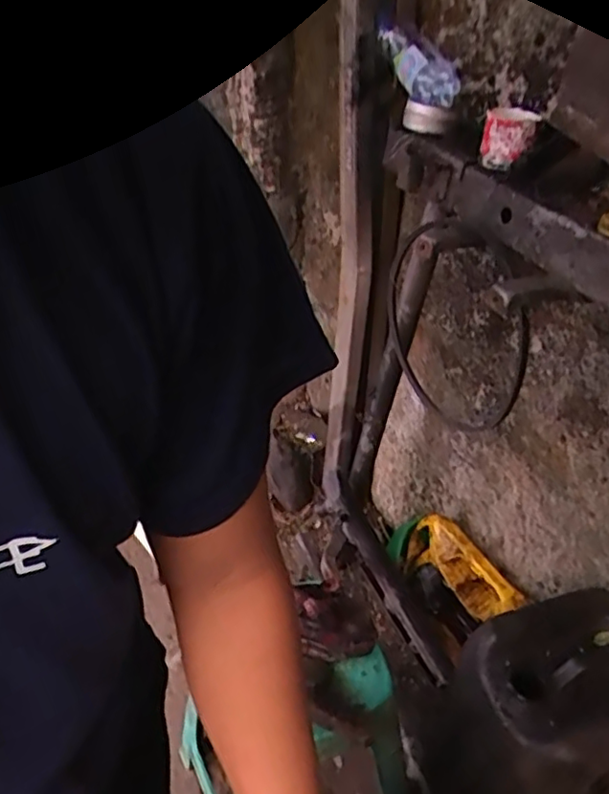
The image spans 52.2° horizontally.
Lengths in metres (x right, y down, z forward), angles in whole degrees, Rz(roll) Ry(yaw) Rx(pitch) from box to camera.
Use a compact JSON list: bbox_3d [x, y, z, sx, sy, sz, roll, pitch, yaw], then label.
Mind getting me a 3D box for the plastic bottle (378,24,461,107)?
[{"bbox_3d":[0.166,-0.514,0.948,0.061,0.055,0.181,-20,64,-27],"label":"plastic bottle"}]

